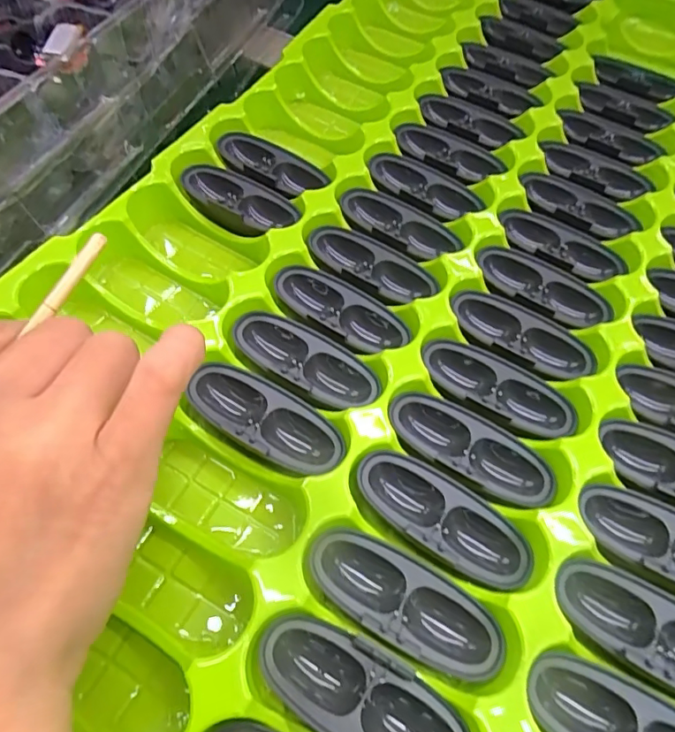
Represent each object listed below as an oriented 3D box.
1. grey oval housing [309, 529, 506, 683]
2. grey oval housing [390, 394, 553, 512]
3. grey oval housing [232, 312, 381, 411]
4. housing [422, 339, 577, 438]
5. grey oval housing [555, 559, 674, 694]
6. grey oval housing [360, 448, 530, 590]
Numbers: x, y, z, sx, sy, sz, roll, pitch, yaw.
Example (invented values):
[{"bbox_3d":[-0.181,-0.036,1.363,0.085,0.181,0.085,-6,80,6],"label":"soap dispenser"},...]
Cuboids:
[{"bbox_3d":[0.023,0.077,0.165,0.066,0.011,0.028,27,62,12],"label":"grey oval housing"},{"bbox_3d":[0.052,0.031,0.195,0.065,0.011,0.031,29,62,13],"label":"grey oval housing"},{"bbox_3d":[-0.014,-0.003,0.208,0.064,0.009,0.030,26,62,11],"label":"grey oval housing"},{"bbox_3d":[0.067,0.009,0.209,0.065,0.010,0.029,26,62,12],"label":"housing"},{"bbox_3d":[0.104,0.087,0.162,0.065,0.012,0.028,29,62,13],"label":"grey oval housing"},{"bbox_3d":[0.038,0.054,0.180,0.065,0.012,0.032,31,63,14],"label":"grey oval housing"}]

